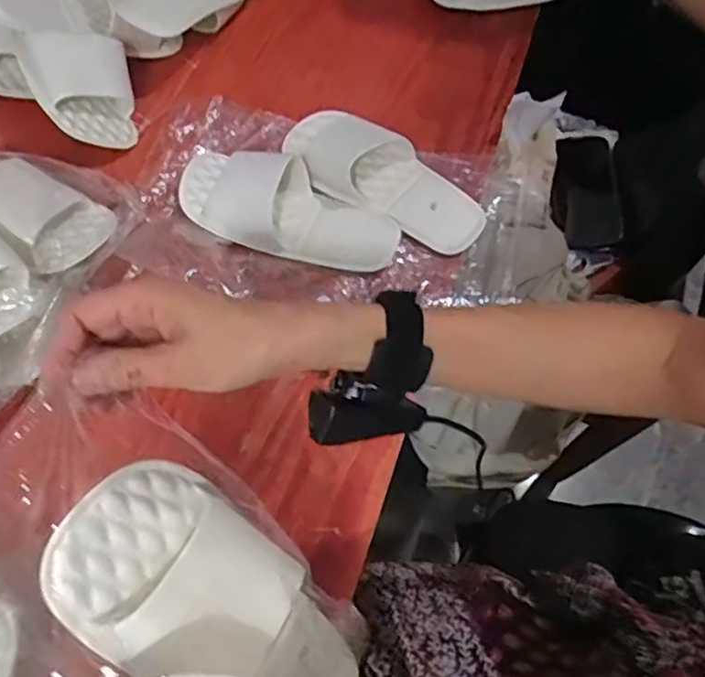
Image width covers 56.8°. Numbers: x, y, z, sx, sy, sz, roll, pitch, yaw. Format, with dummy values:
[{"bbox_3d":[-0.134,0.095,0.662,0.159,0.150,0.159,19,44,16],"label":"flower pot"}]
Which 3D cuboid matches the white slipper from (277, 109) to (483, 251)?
[{"bbox_3d":[0.035,-0.181,0.711,0.241,0.043,0.097,30,63,12],"label":"white slipper"}]

